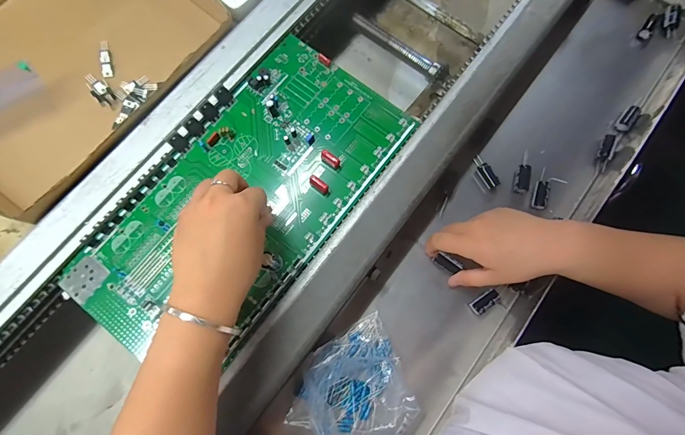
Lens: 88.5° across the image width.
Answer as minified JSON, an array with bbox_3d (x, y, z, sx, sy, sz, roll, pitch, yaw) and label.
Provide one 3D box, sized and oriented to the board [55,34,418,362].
[{"bbox_3d":[-0.098,-0.022,0.365,0.176,0.019,0.358,37,81,6],"label":"board"}]

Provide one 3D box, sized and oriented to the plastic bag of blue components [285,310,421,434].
[{"bbox_3d":[0.012,0.180,0.355,0.118,0.031,0.110,-30,81,-6],"label":"plastic bag of blue components"}]

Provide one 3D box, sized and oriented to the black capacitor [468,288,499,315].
[{"bbox_3d":[0.153,0.090,0.379,0.032,0.009,0.014,-42,82,7],"label":"black capacitor"}]

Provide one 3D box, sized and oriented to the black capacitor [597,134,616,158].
[{"bbox_3d":[0.322,-0.086,0.427,0.012,0.011,0.033,27,80,4],"label":"black capacitor"}]

